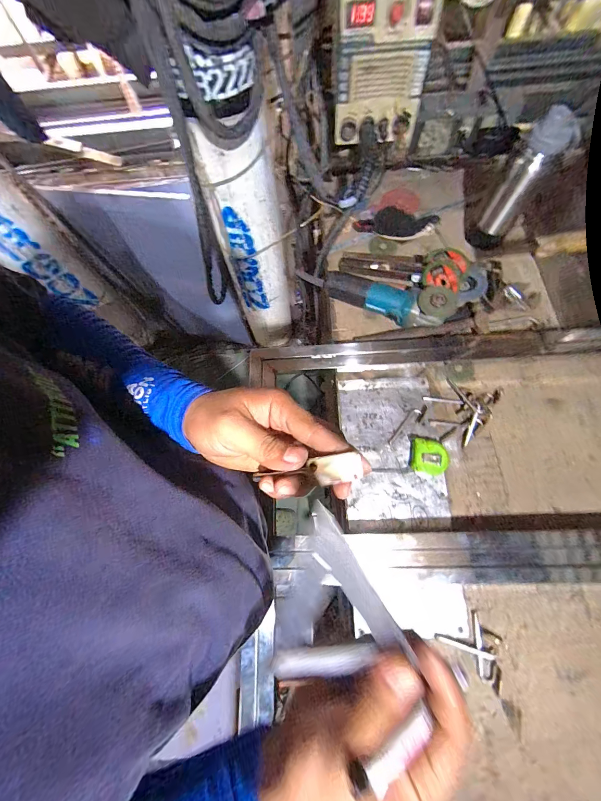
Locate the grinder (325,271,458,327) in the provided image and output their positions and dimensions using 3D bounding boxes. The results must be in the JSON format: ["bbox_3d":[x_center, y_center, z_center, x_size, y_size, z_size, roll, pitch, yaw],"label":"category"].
[{"bbox_3d":[0.181,-0.228,0.647,0.272,0.073,0.082,21,74,8],"label":"grinder"}]

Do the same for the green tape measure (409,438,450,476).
[{"bbox_3d":[0.242,0.106,0.575,0.064,0.033,0.065,5,72,4],"label":"green tape measure"}]

